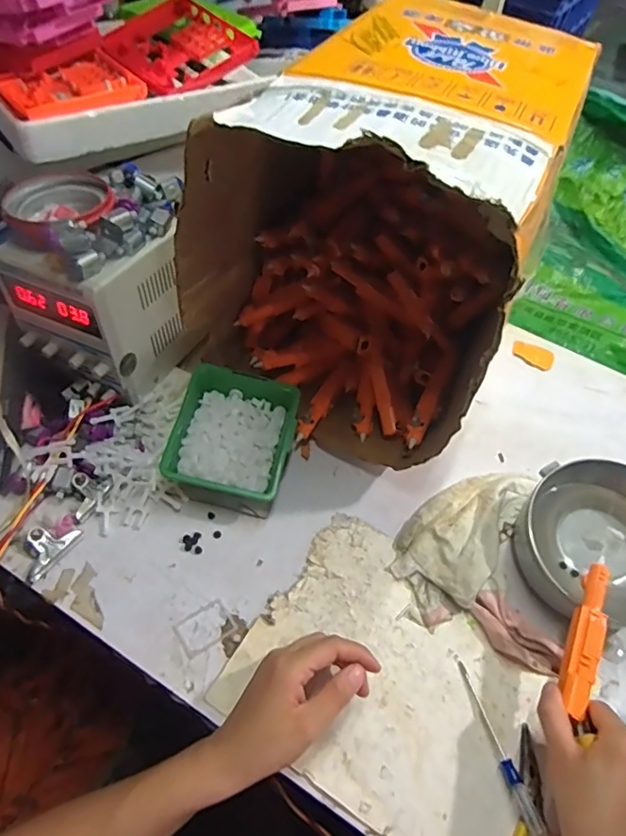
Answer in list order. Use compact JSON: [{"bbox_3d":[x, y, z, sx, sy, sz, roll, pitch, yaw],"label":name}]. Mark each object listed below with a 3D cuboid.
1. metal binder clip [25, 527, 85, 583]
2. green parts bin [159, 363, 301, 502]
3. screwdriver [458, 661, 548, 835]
[{"bbox_3d":[-0.236,0.112,0.472,0.033,0.019,0.055,30,54,17],"label":"metal binder clip"},{"bbox_3d":[-0.078,0.022,0.542,0.113,0.064,0.125,12,51,3],"label":"green parts bin"},{"bbox_3d":[0.148,0.257,0.419,0.013,0.011,0.128,-8,52,-13],"label":"screwdriver"}]

